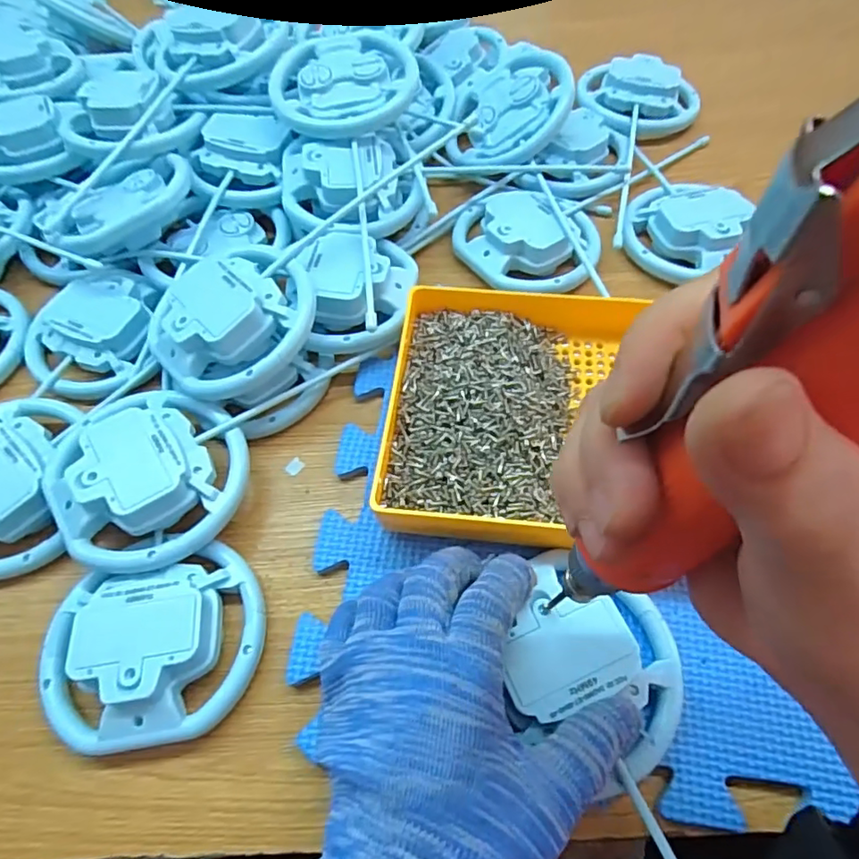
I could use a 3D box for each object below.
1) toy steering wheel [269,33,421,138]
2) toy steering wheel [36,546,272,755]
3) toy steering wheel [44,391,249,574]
[{"bbox_3d":[-0.060,-0.244,0.405,0.098,0.027,0.098,-1,78,3],"label":"toy steering wheel"},{"bbox_3d":[-0.132,0.104,0.273,0.102,0.036,0.087,-15,61,-6],"label":"toy steering wheel"},{"bbox_3d":[-0.153,0.020,0.311,0.099,0.041,0.112,-33,64,-16],"label":"toy steering wheel"}]

